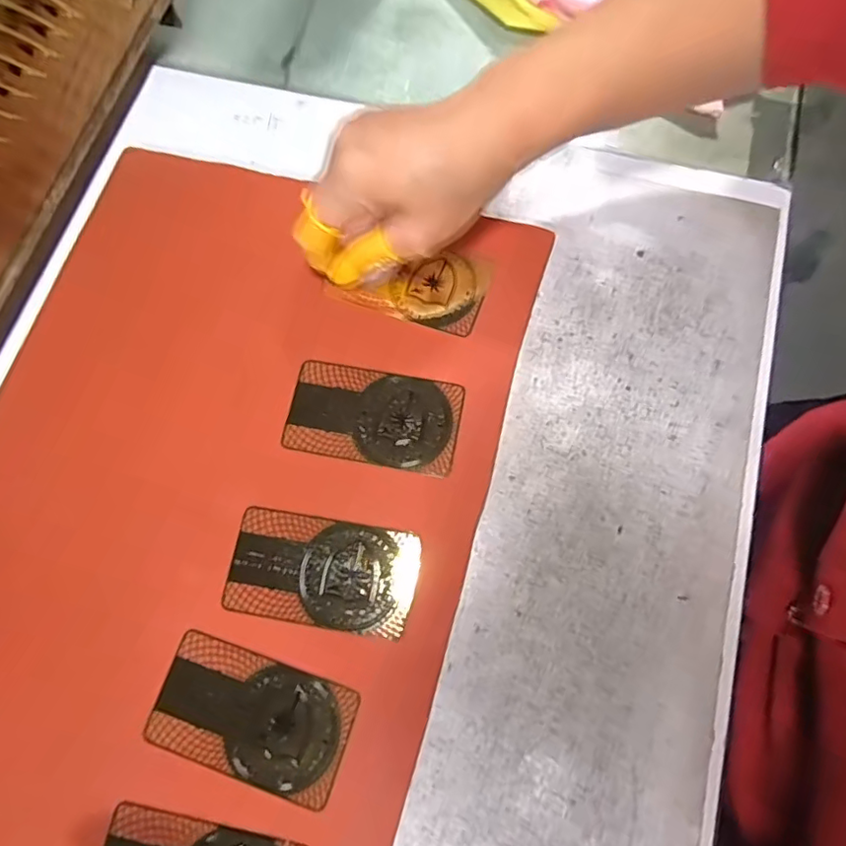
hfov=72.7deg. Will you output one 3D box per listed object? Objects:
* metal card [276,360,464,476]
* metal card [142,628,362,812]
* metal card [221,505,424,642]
[{"bbox_3d":[-0.025,-0.003,0.290,0.085,0.004,0.048,11,74,6],"label":"metal card"},{"bbox_3d":[-0.074,0.128,0.250,0.084,0.004,0.048,17,76,8],"label":"metal card"},{"bbox_3d":[-0.047,0.069,0.268,0.087,0.004,0.048,9,71,6],"label":"metal card"}]

